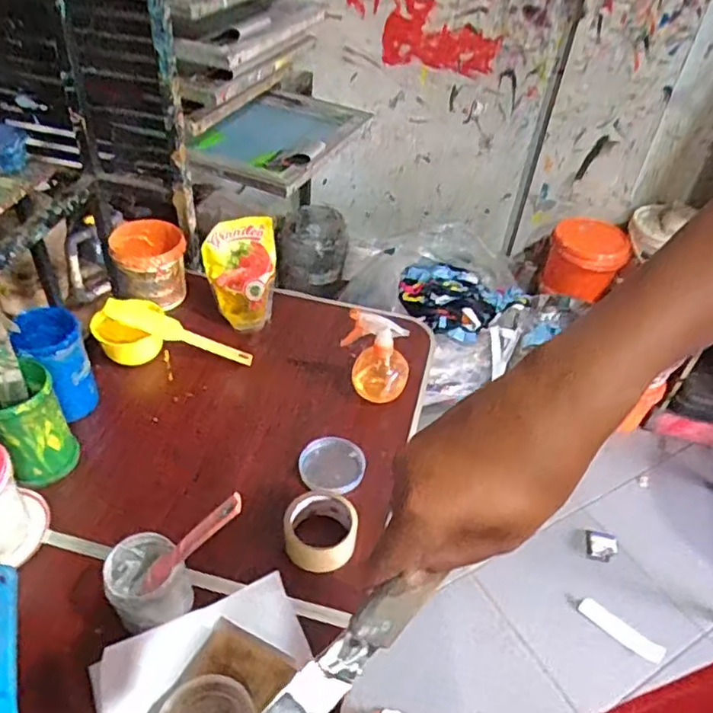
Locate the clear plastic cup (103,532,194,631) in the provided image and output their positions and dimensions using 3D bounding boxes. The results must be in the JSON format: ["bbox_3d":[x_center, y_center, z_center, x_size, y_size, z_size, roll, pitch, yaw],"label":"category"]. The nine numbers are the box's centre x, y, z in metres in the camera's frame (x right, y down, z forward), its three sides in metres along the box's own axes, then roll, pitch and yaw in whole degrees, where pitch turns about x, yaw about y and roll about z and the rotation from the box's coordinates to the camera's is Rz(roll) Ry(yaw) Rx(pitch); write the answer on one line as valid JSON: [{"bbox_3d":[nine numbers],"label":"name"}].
[{"bbox_3d":[-0.235,0.250,0.685,0.083,0.094,0.087,3,42,-3],"label":"clear plastic cup"}]

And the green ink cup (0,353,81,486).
[{"bbox_3d":[-0.440,0.092,0.811,0.097,0.138,0.101,-22,49,-27],"label":"green ink cup"}]

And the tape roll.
[{"bbox_3d":[-0.046,0.215,0.778,0.091,0.044,0.095,3,42,-3],"label":"tape roll"}]

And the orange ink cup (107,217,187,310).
[{"bbox_3d":[-0.377,-0.171,1.109,0.124,0.106,0.131,3,42,-3],"label":"orange ink cup"}]

